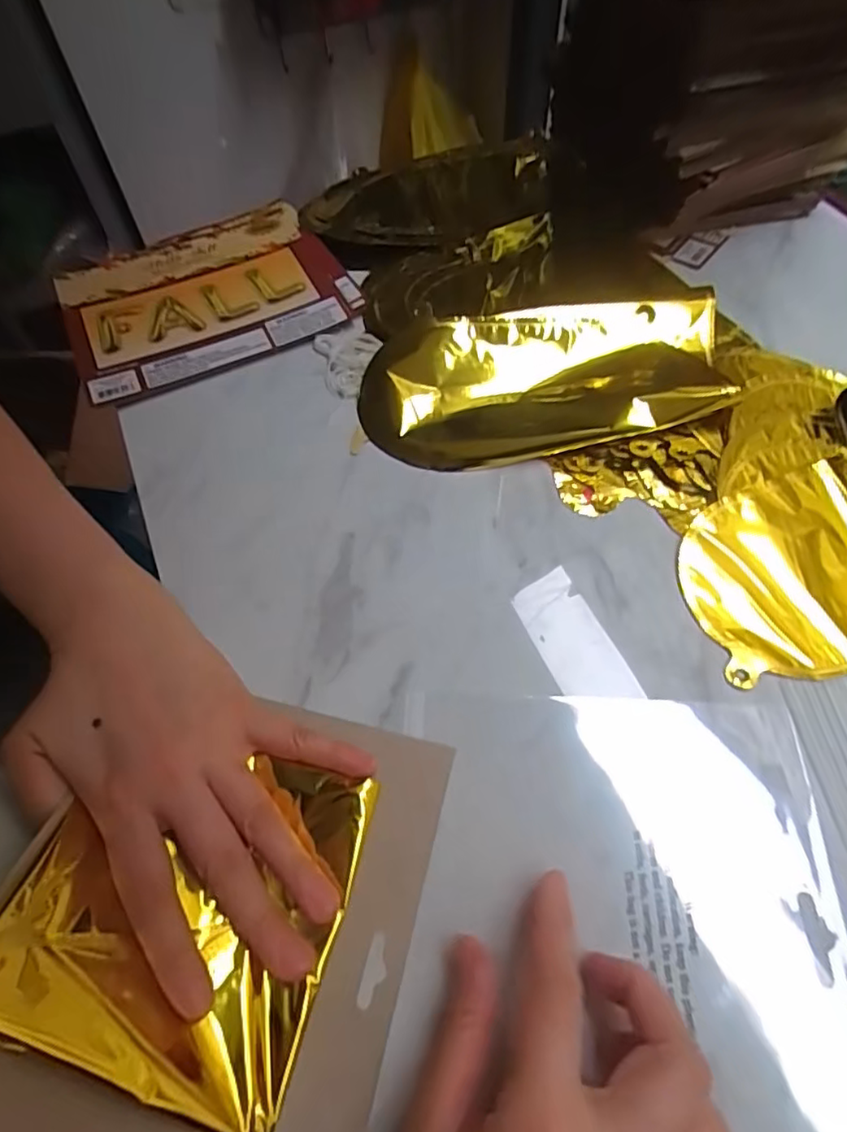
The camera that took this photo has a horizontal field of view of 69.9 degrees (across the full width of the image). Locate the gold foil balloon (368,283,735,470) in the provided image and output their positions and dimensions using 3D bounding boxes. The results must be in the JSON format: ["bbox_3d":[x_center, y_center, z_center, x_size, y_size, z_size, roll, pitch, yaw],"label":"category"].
[{"bbox_3d":[0.079,-0.121,0.398,0.234,0.034,0.105,-8,60,-2],"label":"gold foil balloon"}]

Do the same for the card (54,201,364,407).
[{"bbox_3d":[-0.170,-0.210,0.473,0.206,0.008,0.167,-26,64,-12],"label":"card"}]

